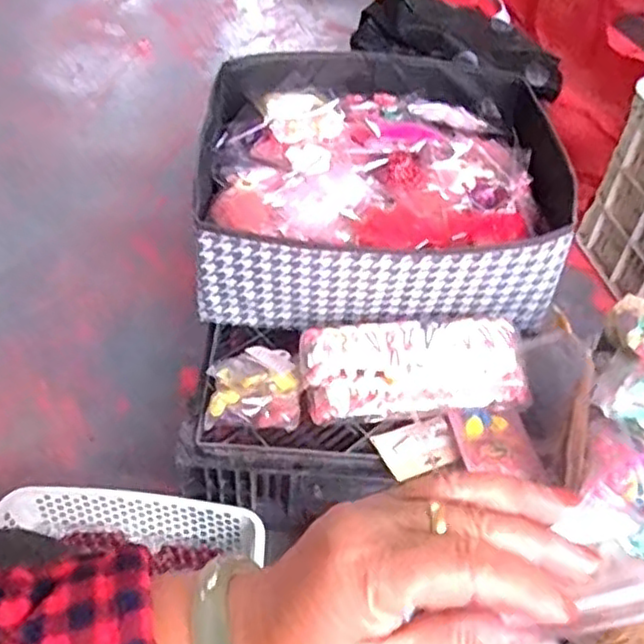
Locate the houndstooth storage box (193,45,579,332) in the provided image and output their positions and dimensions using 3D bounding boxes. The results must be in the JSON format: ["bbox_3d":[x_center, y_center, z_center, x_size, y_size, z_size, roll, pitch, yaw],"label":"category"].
[{"bbox_3d":[0.065,-0.177,0.827,0.391,0.165,0.368,3,49,-1],"label":"houndstooth storage box"}]

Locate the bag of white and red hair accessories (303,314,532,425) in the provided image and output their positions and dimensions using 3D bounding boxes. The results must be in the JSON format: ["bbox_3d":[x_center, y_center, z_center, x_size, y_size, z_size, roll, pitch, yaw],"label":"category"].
[{"bbox_3d":[0.095,0.050,0.726,0.233,0.060,0.098,-4,50,-7],"label":"bag of white and red hair accessories"}]

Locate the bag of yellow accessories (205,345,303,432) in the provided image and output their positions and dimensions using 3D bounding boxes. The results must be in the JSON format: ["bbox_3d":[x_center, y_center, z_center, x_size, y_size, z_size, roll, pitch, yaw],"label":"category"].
[{"bbox_3d":[-0.073,0.064,0.730,0.094,0.032,0.105,-1,50,-5],"label":"bag of yellow accessories"}]

